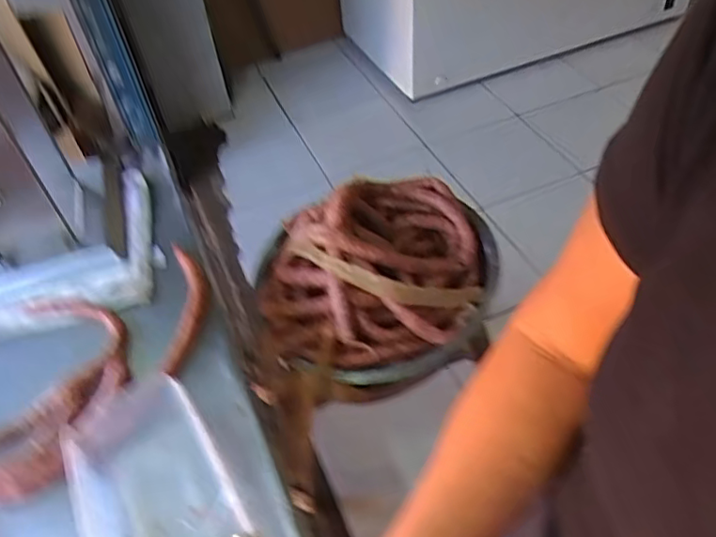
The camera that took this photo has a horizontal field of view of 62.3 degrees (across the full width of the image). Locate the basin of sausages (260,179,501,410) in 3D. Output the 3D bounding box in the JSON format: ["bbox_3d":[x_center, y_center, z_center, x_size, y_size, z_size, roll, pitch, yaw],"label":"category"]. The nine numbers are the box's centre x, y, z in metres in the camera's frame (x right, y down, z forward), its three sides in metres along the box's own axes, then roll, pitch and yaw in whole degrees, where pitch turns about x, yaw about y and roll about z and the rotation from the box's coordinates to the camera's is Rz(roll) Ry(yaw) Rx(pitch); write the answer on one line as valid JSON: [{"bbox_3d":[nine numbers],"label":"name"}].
[{"bbox_3d":[0.037,0.013,1.061,0.415,0.197,0.367,-9,46,-2],"label":"basin of sausages"}]

